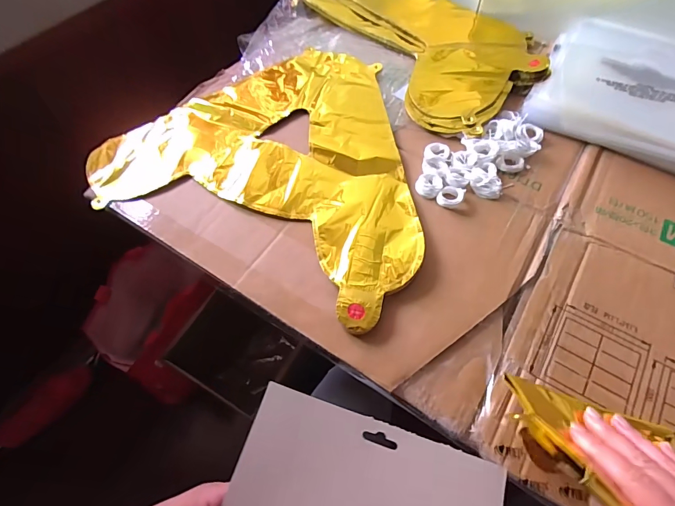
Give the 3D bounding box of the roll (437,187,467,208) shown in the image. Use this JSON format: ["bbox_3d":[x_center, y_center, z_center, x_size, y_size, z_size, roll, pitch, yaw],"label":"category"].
[{"bbox_3d":[0.121,-0.061,0.417,0.026,0.008,0.024,-1,60,1],"label":"roll"}]

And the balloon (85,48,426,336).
[{"bbox_3d":[-0.055,-0.136,0.468,0.388,0.015,0.339,25,63,15],"label":"balloon"}]

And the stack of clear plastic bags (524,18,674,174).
[{"bbox_3d":[0.374,-0.202,0.481,0.224,0.034,0.225,23,63,14],"label":"stack of clear plastic bags"}]

